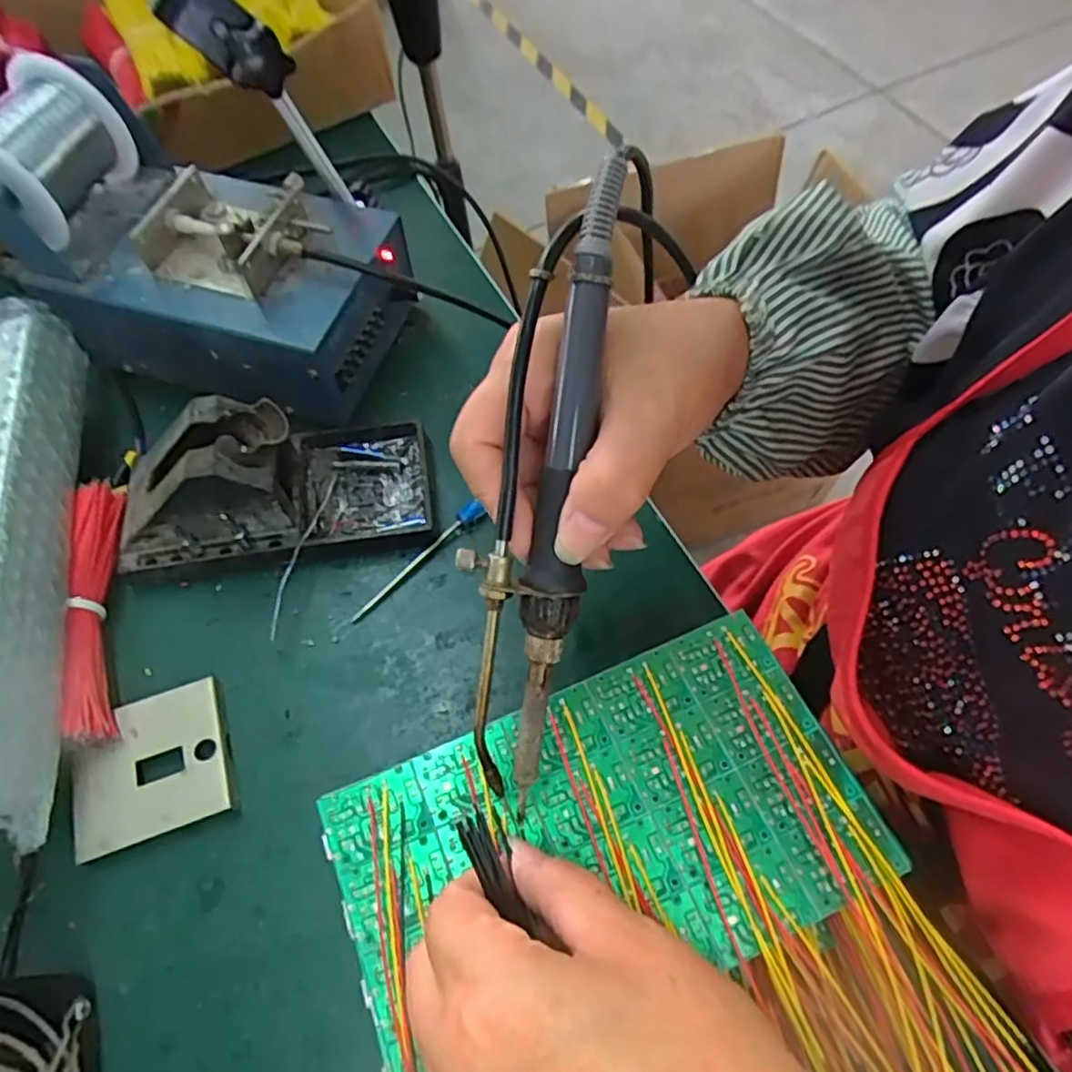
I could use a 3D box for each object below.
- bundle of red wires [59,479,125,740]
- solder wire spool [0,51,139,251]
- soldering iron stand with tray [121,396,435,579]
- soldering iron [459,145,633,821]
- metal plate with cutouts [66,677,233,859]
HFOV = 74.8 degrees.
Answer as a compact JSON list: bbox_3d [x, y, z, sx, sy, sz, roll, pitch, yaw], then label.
[{"bbox_3d":[-0.211,0.033,0.335,0.016,0.024,0.130,-11,61,-10],"label":"bundle of red wires"},{"bbox_3d":[-0.259,-0.195,0.369,0.068,0.072,0.074,7,62,6],"label":"solder wire spool"},{"bbox_3d":[-0.137,-0.033,0.361,0.156,0.070,0.077,-10,61,-4],"label":"soldering iron stand with tray"},{"bbox_3d":[0.001,-0.014,0.220,0.033,0.016,0.203,9,97,1],"label":"soldering iron"},{"bbox_3d":[-0.173,0.103,0.316,0.065,0.010,0.063,-17,63,-13],"label":"metal plate with cutouts"}]

